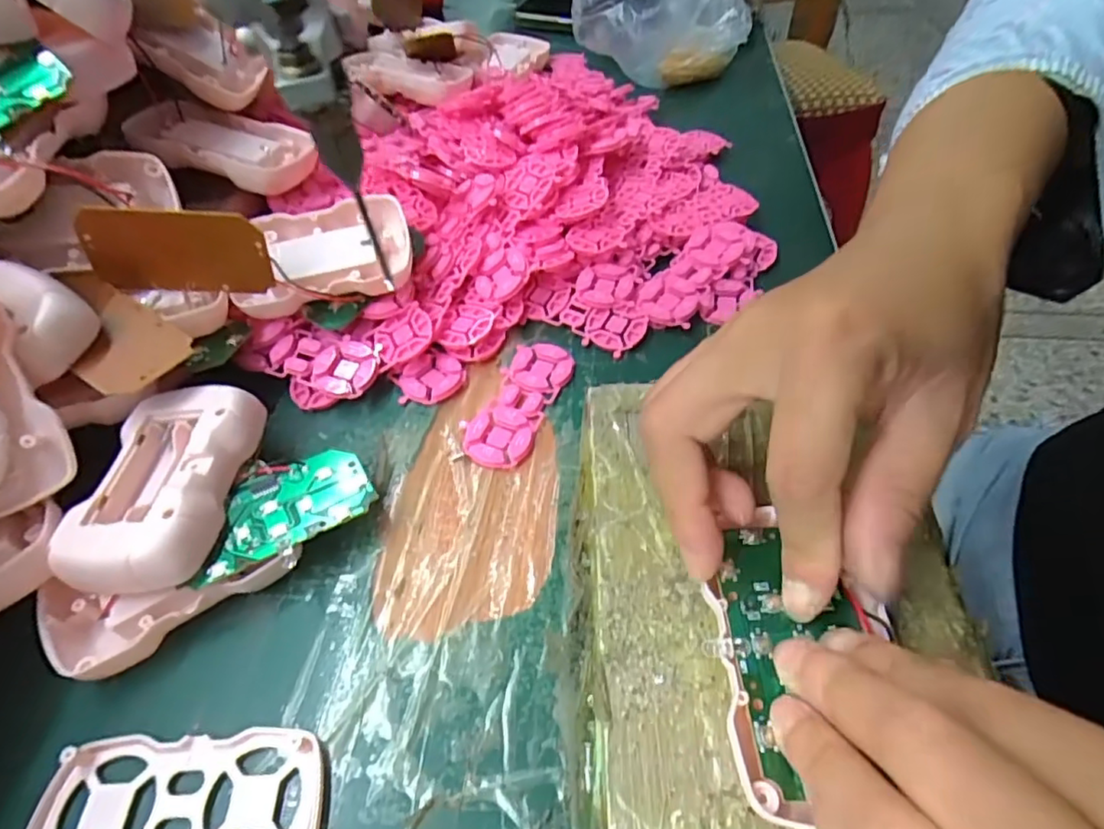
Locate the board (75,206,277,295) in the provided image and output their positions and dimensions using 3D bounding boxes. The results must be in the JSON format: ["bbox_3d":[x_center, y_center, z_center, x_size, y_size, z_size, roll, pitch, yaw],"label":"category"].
[{"bbox_3d":[-0.161,-0.070,0.253,0.073,0.038,0.004,0,43,-9],"label":"board"}]

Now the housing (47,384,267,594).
[{"bbox_3d":[-0.148,0.025,0.228,0.048,0.020,0.084,-2,52,0],"label":"housing"}]

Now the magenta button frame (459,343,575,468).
[{"bbox_3d":[-0.016,-0.007,0.283,0.032,0.005,0.075,19,54,15],"label":"magenta button frame"}]

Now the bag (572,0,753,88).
[{"bbox_3d":[0.098,-0.343,0.476,0.129,0.085,0.158,15,54,13],"label":"bag"}]

